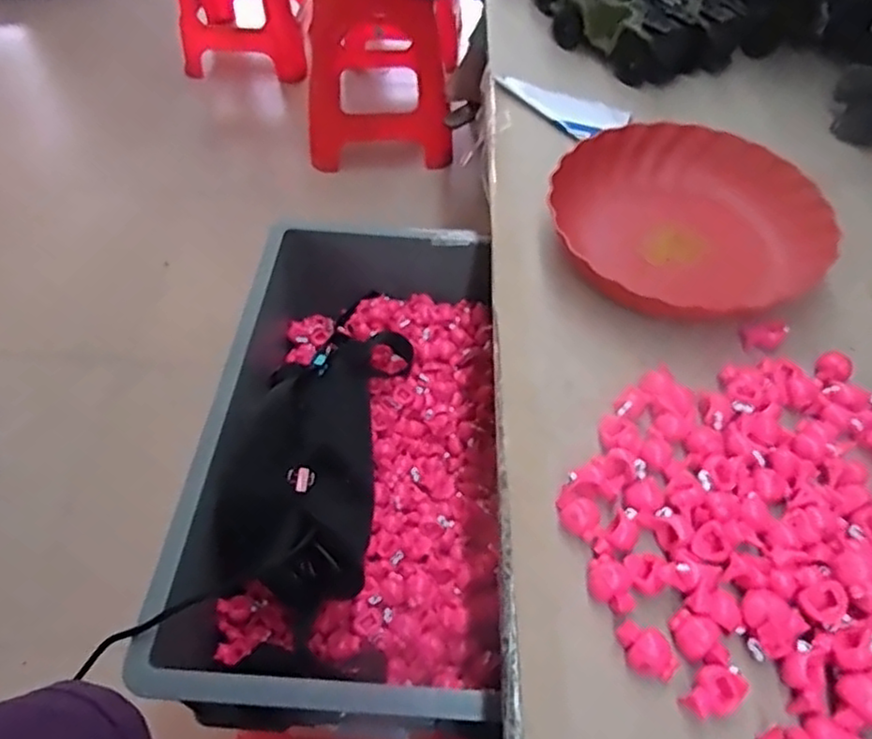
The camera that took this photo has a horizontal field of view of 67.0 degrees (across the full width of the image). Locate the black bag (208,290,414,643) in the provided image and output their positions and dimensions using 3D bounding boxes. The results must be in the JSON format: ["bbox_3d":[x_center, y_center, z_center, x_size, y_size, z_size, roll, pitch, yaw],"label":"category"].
[{"bbox_3d":[-0.109,0.059,0.626,0.122,0.115,0.323,6,52,4],"label":"black bag"}]

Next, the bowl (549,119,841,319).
[{"bbox_3d":[0.231,-0.133,0.618,0.234,0.071,0.234,0,52,-1],"label":"bowl"}]

